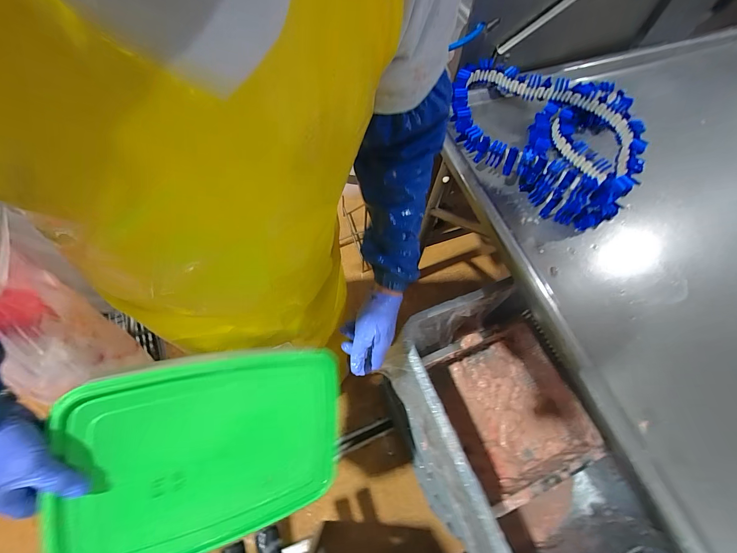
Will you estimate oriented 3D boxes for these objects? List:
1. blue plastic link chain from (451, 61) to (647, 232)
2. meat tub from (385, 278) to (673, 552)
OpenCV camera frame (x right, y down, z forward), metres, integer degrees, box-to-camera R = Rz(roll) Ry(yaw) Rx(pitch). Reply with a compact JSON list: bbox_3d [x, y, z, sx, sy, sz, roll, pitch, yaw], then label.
[{"bbox_3d":[0.391,-0.323,0.744,0.429,0.098,0.301,40,69,15],"label":"blue plastic link chain"},{"bbox_3d":[0.304,0.317,0.718,0.370,0.289,0.515,-22,67,-13],"label":"meat tub"}]

